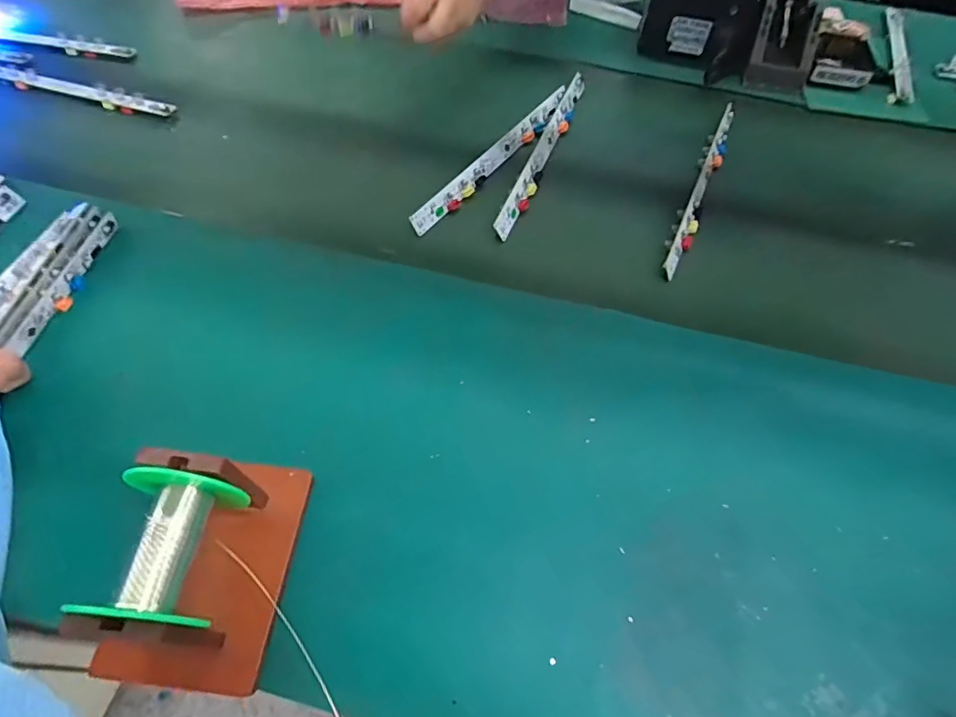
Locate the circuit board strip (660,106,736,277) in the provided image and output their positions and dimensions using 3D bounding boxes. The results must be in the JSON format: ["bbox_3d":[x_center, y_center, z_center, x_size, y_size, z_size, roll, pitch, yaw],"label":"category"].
[{"bbox_3d":[0.246,-0.189,0.570,0.024,0.021,0.279,25,60,12],"label":"circuit board strip"}]

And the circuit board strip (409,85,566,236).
[{"bbox_3d":[0.022,-0.228,0.582,0.027,0.007,0.279,34,64,14],"label":"circuit board strip"}]

